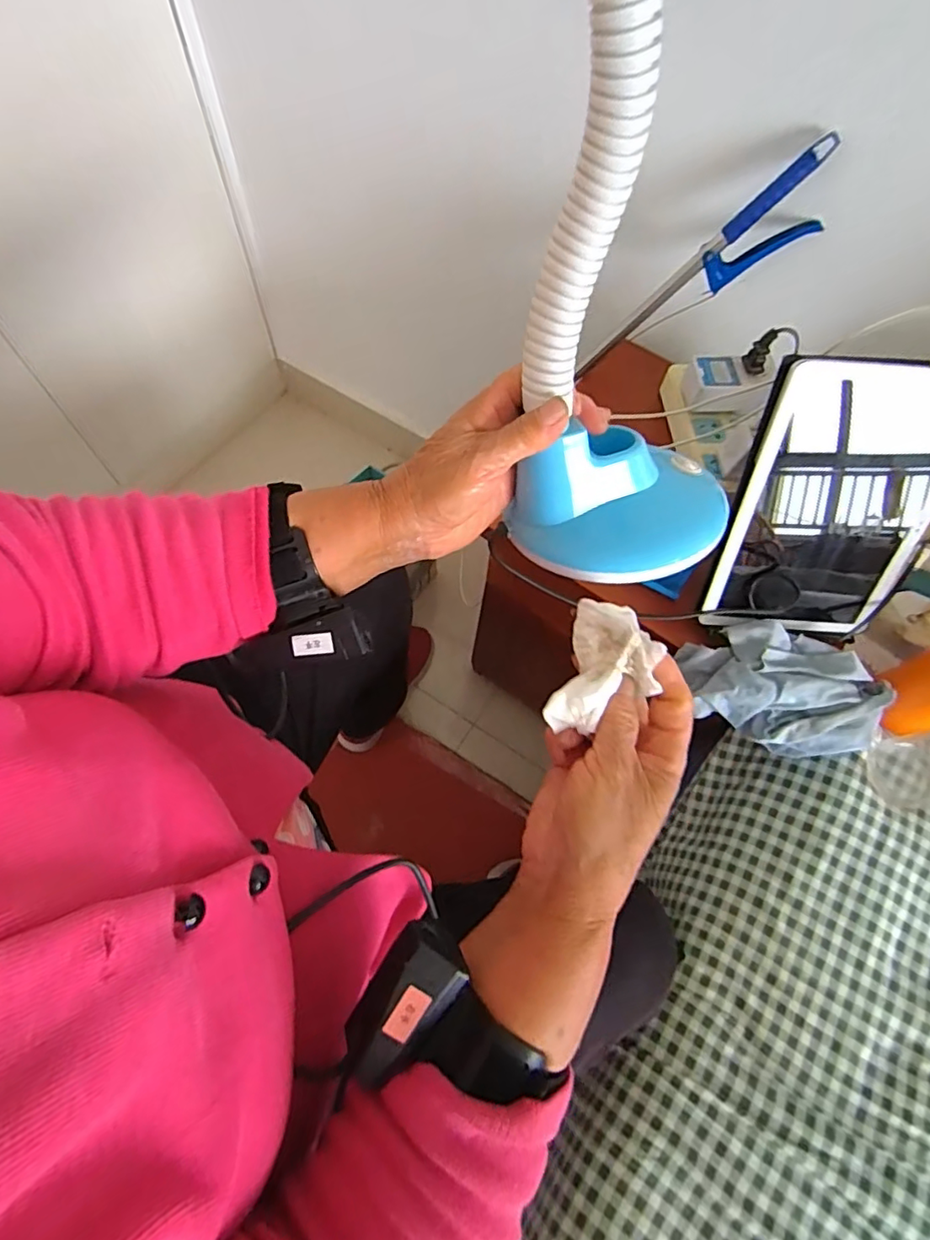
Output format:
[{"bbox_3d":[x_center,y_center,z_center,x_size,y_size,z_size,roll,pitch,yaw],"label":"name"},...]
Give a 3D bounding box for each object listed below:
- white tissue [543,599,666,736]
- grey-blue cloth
[{"bbox_3d":[0.078,0.027,0.315,0.048,0.021,0.077,21,67,6],"label":"white tissue"},{"bbox_3d":[0.297,0.067,0.540,0.181,0.071,0.095,19,66,5],"label":"grey-blue cloth"}]

